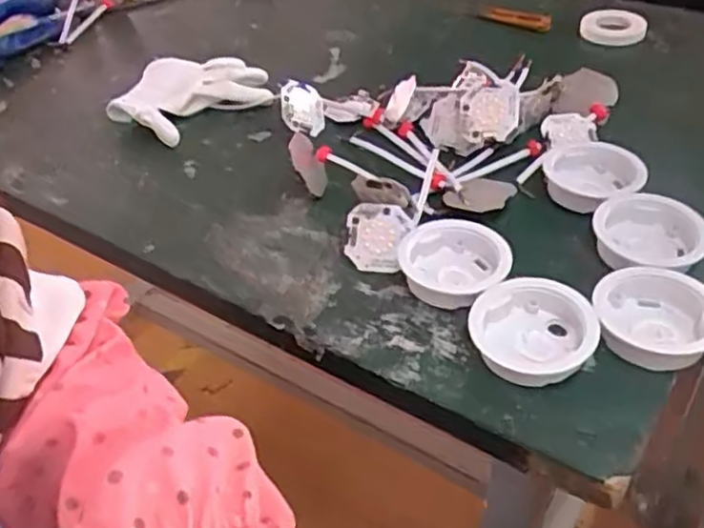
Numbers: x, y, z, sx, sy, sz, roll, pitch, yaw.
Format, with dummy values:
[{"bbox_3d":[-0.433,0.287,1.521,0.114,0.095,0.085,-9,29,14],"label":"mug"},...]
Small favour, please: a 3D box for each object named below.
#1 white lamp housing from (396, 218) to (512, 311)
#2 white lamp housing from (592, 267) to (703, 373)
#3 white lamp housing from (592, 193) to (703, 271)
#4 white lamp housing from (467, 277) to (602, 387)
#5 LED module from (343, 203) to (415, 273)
[{"bbox_3d":[0.067,-0.002,0.467,0.074,0.023,0.068,-4,41,3],"label":"white lamp housing"},{"bbox_3d":[0.180,0.035,0.419,0.071,0.028,0.073,-4,41,3],"label":"white lamp housing"},{"bbox_3d":[0.200,-0.014,0.471,0.070,0.029,0.074,11,44,19],"label":"white lamp housing"},{"bbox_3d":[0.107,0.044,0.415,0.069,0.030,0.071,-4,41,3],"label":"white lamp housing"},{"bbox_3d":[0.017,-0.019,0.488,0.044,0.004,0.047,6,81,14],"label":"LED module"}]

